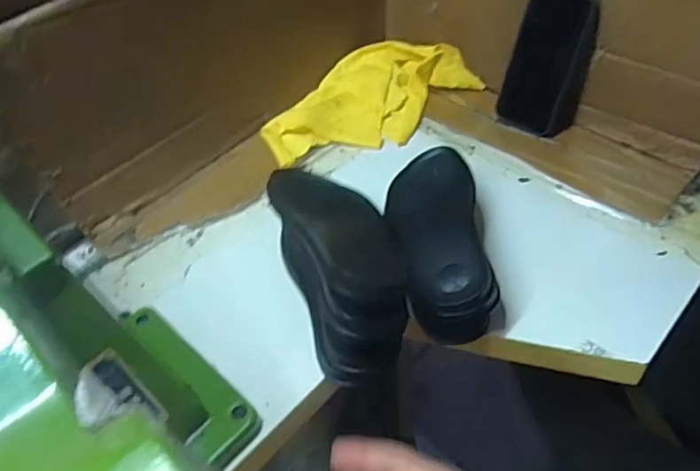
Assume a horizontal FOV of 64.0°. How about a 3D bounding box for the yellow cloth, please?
[{"bbox_3d":[0.014,-0.189,0.774,0.294,0.043,0.169,-35,53,-23],"label":"yellow cloth"}]

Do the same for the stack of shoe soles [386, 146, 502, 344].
[{"bbox_3d":[0.087,0.002,0.560,0.087,0.072,0.217,-5,47,2],"label":"stack of shoe soles"}]

